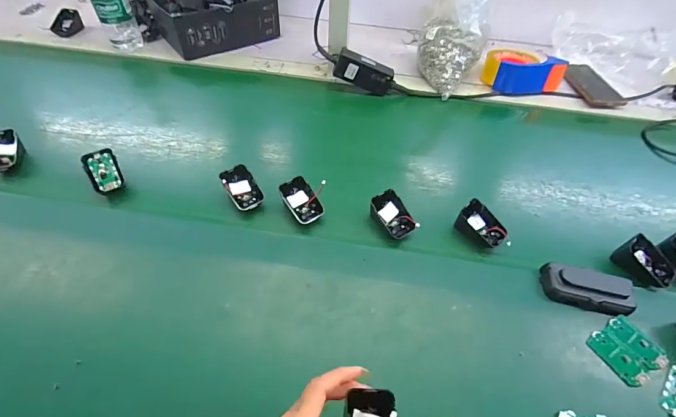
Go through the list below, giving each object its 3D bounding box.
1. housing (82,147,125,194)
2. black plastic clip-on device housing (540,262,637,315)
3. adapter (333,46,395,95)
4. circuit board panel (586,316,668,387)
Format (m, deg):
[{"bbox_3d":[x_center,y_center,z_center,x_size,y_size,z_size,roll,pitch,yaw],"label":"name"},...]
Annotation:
[{"bbox_3d":[-0.352,-0.055,0.529,0.041,0.020,0.066,-24,80,-31],"label":"housing"},{"bbox_3d":[0.323,0.102,0.452,0.106,0.028,0.051,8,51,3],"label":"black plastic clip-on device housing"},{"bbox_3d":[0.054,-0.270,0.696,0.118,0.055,0.027,18,49,-16],"label":"adapter"},{"bbox_3d":[0.344,0.168,0.416,0.069,0.004,0.064,-24,61,-15],"label":"circuit board panel"}]

